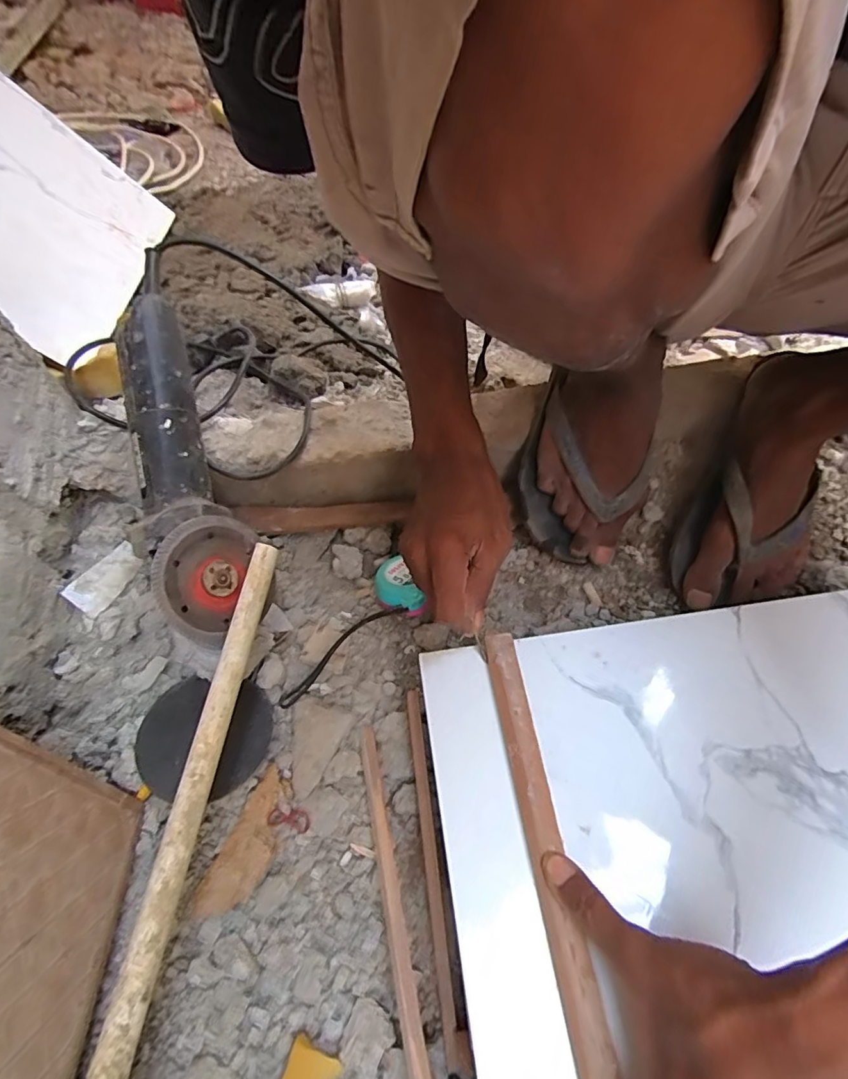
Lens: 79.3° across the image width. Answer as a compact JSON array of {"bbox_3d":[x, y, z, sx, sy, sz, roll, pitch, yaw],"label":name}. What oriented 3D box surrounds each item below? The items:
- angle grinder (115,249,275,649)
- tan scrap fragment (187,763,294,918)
[{"bbox_3d":[-0.209,-0.071,0.430,0.097,0.073,0.322,-13,83,-6],"label":"angle grinder"},{"bbox_3d":[-0.129,0.226,0.382,0.036,0.011,0.098,28,54,-1],"label":"tan scrap fragment"}]

